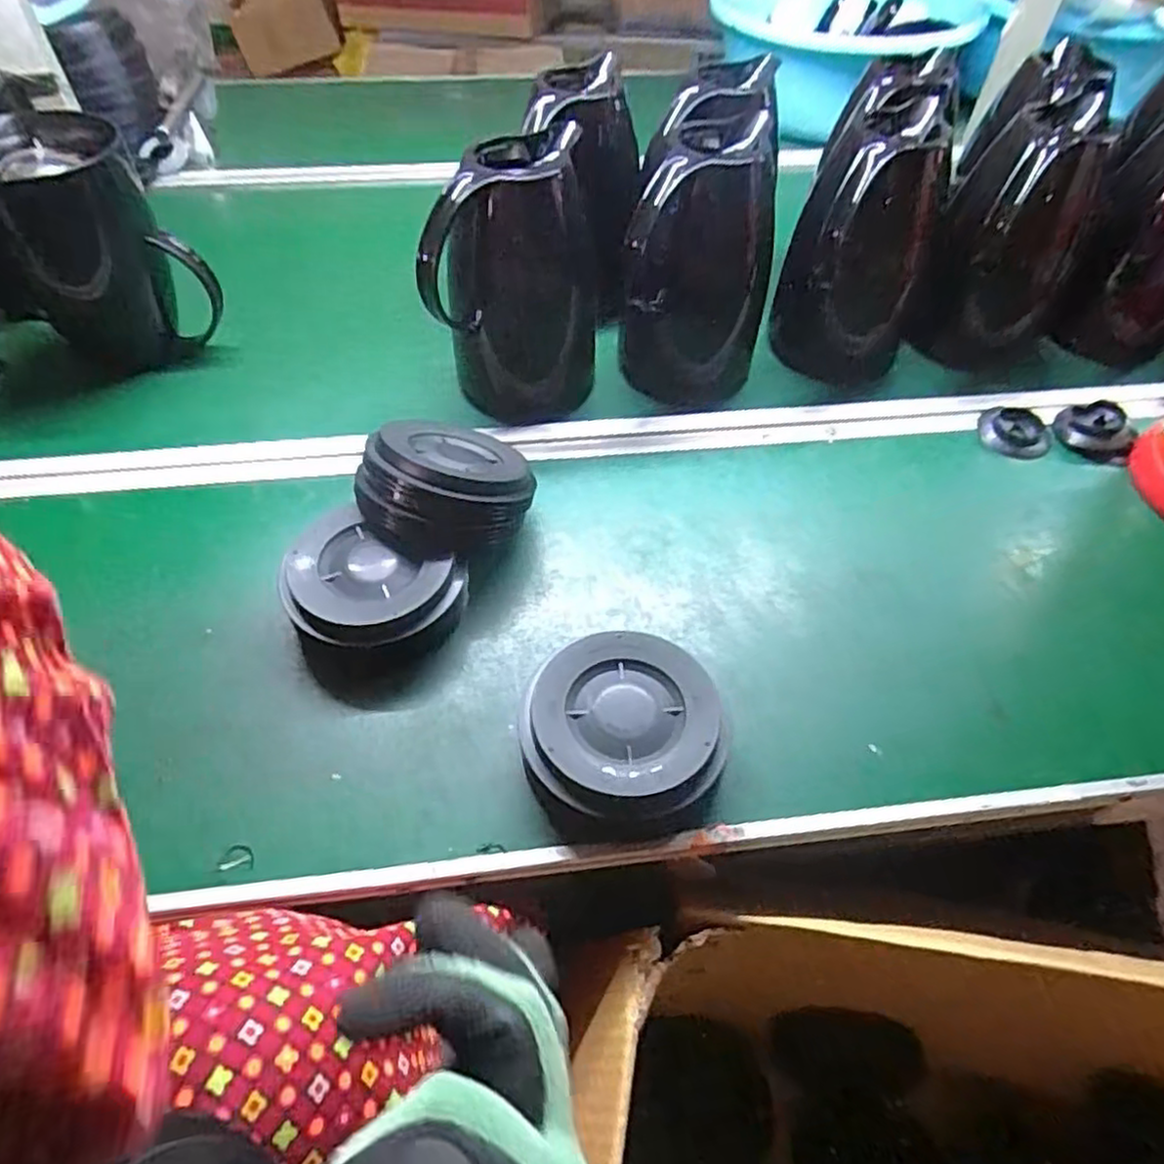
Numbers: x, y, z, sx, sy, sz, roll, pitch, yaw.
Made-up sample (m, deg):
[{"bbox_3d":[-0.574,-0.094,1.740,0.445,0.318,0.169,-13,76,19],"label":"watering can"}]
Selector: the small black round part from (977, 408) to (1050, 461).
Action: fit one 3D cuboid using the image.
[{"bbox_3d":[0.386,-0.132,0.635,0.058,0.011,0.055,1,56,-2],"label":"small black round part"}]

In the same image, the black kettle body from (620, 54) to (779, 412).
[{"bbox_3d":[0.108,-0.325,0.678,0.131,0.226,0.241,4,52,4],"label":"black kettle body"}]

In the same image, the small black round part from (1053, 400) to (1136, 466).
[{"bbox_3d":[0.455,-0.134,0.631,0.056,0.024,0.063,-34,59,-25],"label":"small black round part"}]

